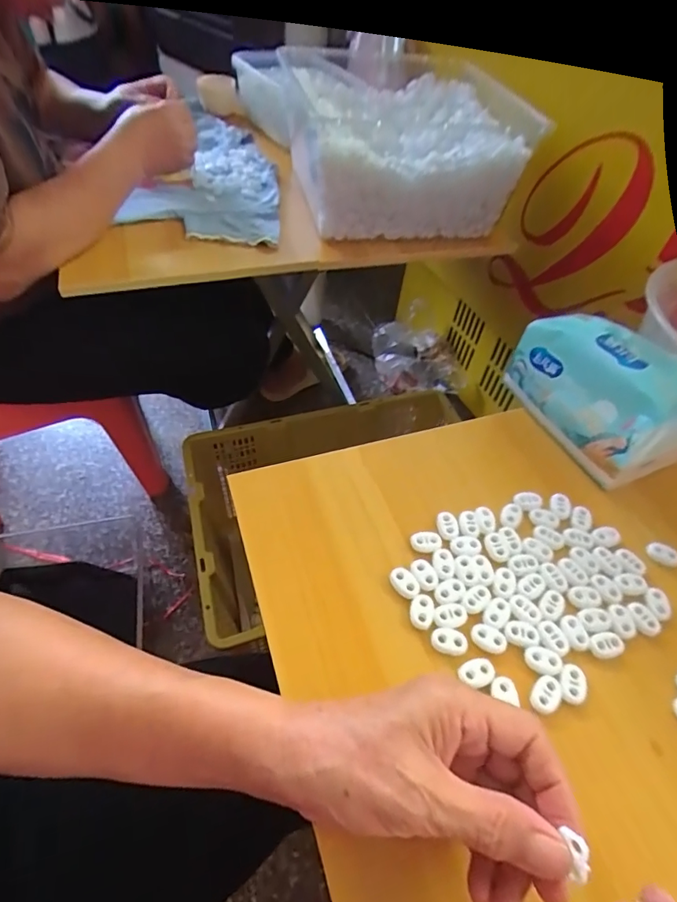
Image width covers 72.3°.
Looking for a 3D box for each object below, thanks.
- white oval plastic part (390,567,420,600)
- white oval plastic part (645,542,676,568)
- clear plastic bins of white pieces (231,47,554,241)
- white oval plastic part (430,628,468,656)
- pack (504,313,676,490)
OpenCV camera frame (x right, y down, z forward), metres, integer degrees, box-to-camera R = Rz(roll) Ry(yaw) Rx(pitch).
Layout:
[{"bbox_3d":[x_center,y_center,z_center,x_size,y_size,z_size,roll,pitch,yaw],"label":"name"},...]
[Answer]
[{"bbox_3d":[0.046,0.090,0.317,0.015,0.005,0.022,-30,60,-25],"label":"white oval plastic part"},{"bbox_3d":[0.244,0.078,0.347,0.023,0.007,0.014,14,52,6],"label":"white oval plastic part"},{"bbox_3d":[0.069,-0.454,0.674,0.278,0.138,0.344,-12,54,-14],"label":"clear plastic bins of white pieces"},{"bbox_3d":[0.071,0.121,0.294,0.022,0.004,0.015,6,52,-1],"label":"white oval plastic part"},{"bbox_3d":[0.232,-0.053,0.396,0.105,0.083,0.139,-11,53,-13],"label":"pack"}]

